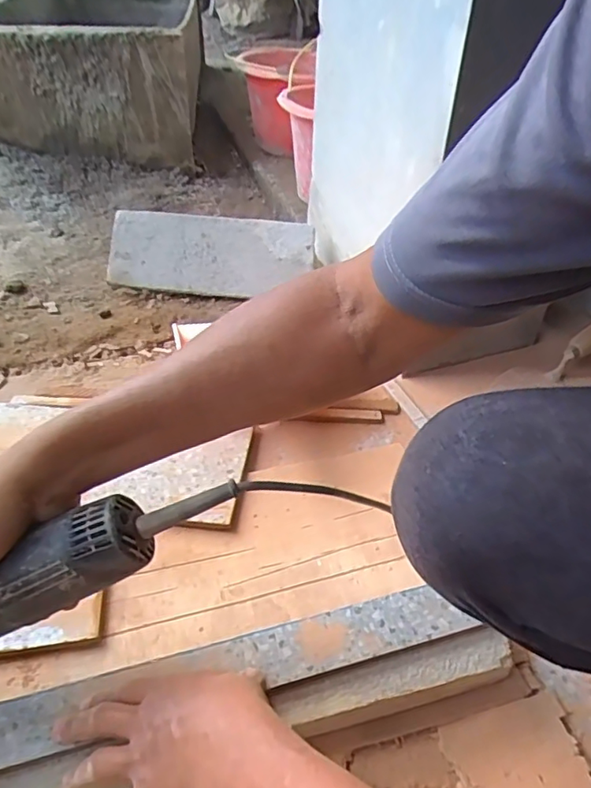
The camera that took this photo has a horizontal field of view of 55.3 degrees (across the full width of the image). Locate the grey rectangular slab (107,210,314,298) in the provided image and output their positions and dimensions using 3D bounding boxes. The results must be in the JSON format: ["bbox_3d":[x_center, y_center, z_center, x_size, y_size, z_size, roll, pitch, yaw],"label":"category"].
[{"bbox_3d":[-0.136,-0.231,0.922,0.321,0.018,0.124,4,87,-4],"label":"grey rectangular slab"}]

